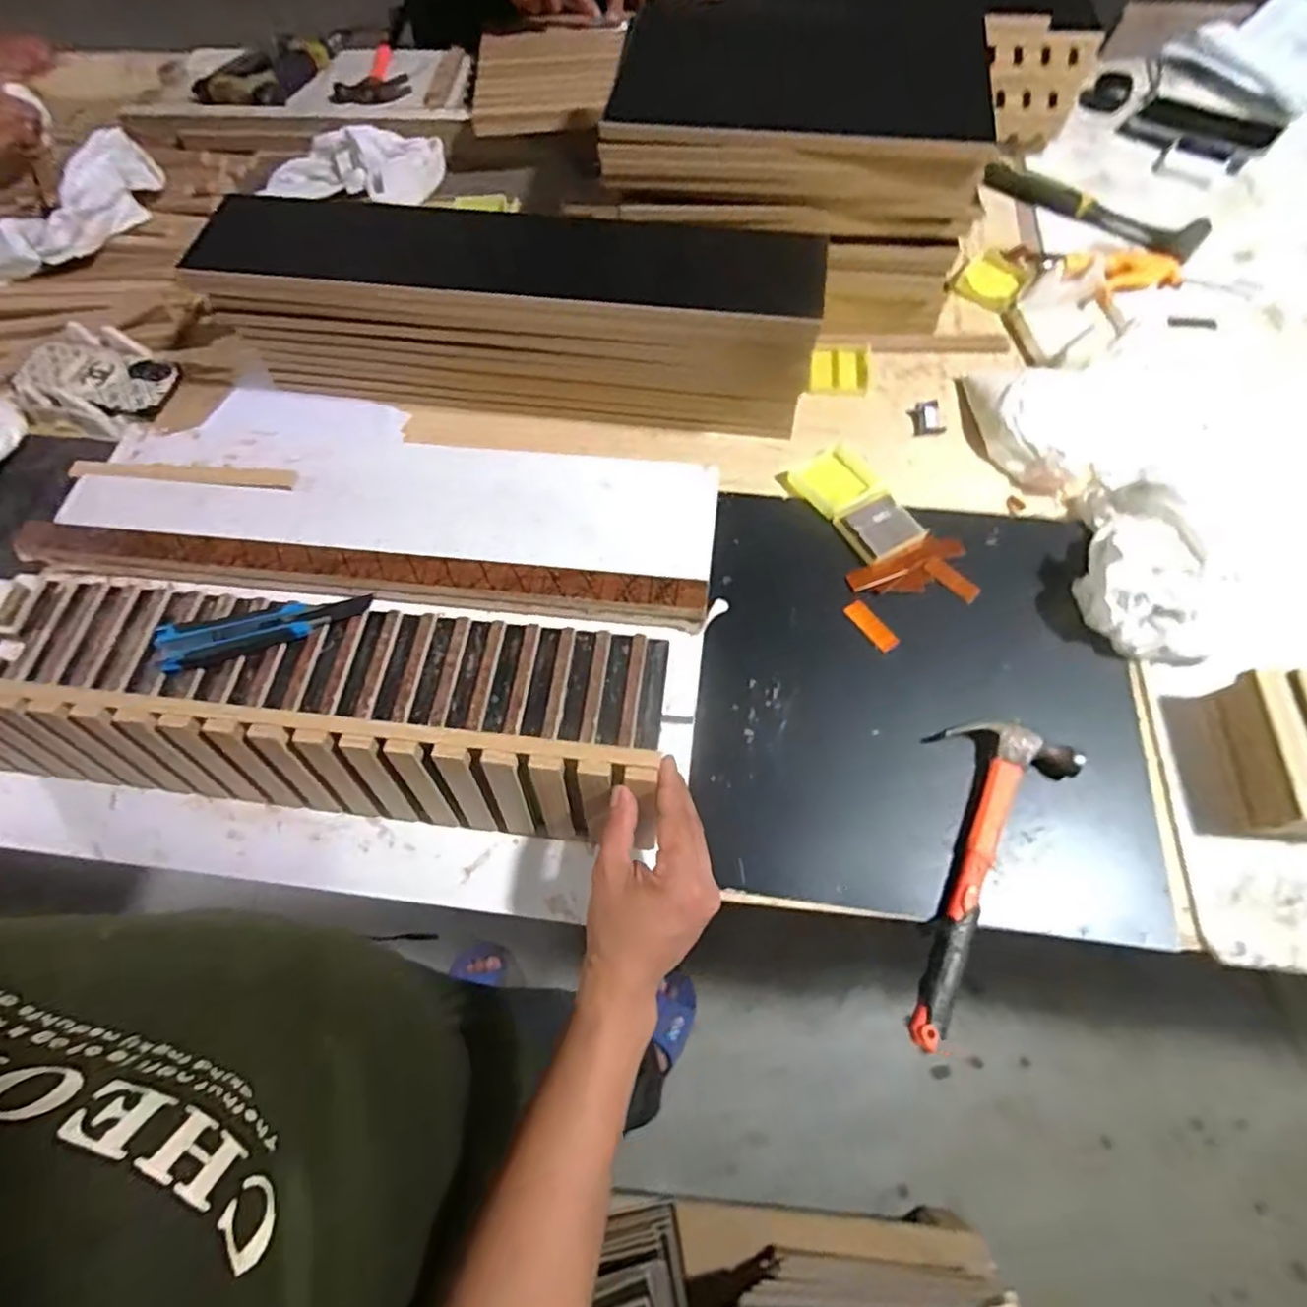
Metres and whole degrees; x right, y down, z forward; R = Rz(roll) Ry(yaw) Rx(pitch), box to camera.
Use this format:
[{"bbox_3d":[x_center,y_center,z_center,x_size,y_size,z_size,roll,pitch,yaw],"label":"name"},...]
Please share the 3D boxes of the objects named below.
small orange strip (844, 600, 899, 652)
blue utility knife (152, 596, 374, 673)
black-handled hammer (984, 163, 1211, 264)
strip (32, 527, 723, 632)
[{"bbox_3d":[0.199,-0.025,0.589,0.020,0.006,0.054,-35,70,-13],"label":"small orange strip"},{"bbox_3d":[-0.333,-0.021,0.552,0.167,0.023,0.036,-13,66,-4],"label":"blue utility knife"},{"bbox_3d":[0.539,-0.551,0.799,0.261,0.027,0.068,36,72,16],"label":"black-handled hammer"},{"bbox_3d":[-0.259,-0.072,0.578,0.607,0.030,0.035,5,66,4],"label":"strip"}]

